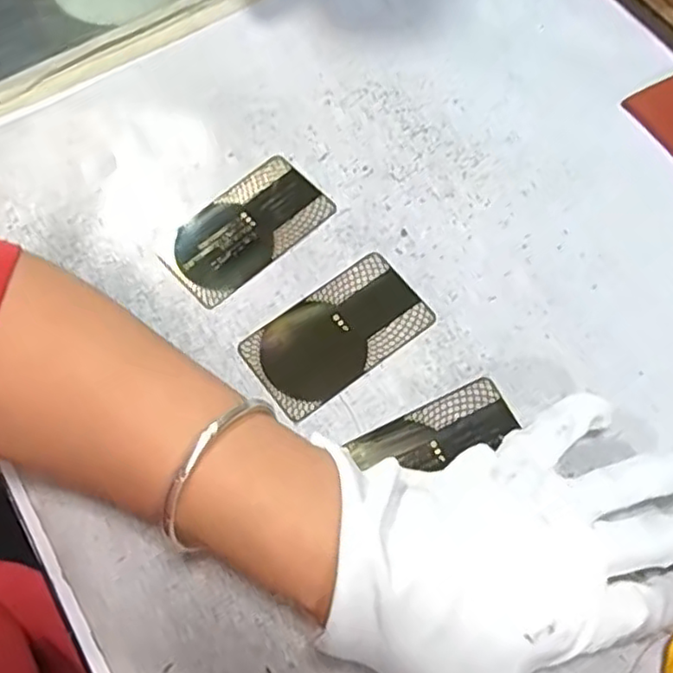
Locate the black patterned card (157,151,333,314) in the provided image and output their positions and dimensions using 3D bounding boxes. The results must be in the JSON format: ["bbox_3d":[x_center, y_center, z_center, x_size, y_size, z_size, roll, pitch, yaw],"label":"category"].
[{"bbox_3d":[-0.047,-0.056,0.354,0.086,0.005,0.049,-39,72,-15],"label":"black patterned card"}]

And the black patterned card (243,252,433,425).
[{"bbox_3d":[0.001,-0.002,0.328,0.086,0.004,0.049,-35,71,-13],"label":"black patterned card"}]

